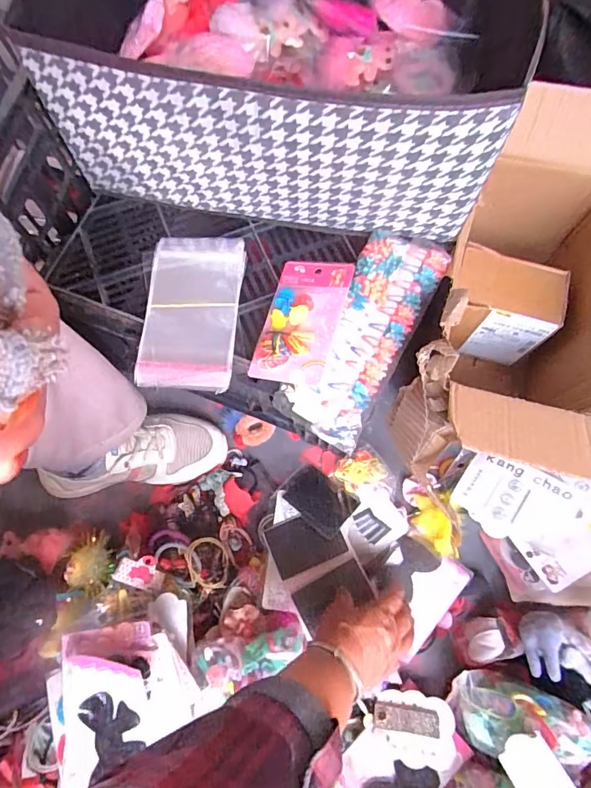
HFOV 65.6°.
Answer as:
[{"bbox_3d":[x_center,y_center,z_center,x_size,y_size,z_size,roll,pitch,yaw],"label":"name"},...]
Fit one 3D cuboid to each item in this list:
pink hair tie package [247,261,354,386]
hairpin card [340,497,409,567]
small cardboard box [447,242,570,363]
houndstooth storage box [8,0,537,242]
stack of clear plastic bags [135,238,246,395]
[{"bbox_3d":[0.007,-0.075,0.451,0.071,0.016,0.133,15,73,6],"label":"pink hair tie package"},{"bbox_3d":[0.097,0.170,0.579,0.073,0.012,0.058,-36,75,-10],"label":"hairpin card"},{"bbox_3d":[0.253,-0.111,0.584,0.119,0.124,0.086,11,72,4],"label":"small cardboard box"},{"bbox_3d":[-0.004,-0.351,0.457,0.406,0.168,0.345,8,72,3],"label":"houndstooth storage box"},{"bbox_3d":[-0.106,-0.087,0.475,0.092,0.015,0.166,4,72,2],"label":"stack of clear plastic bags"}]

